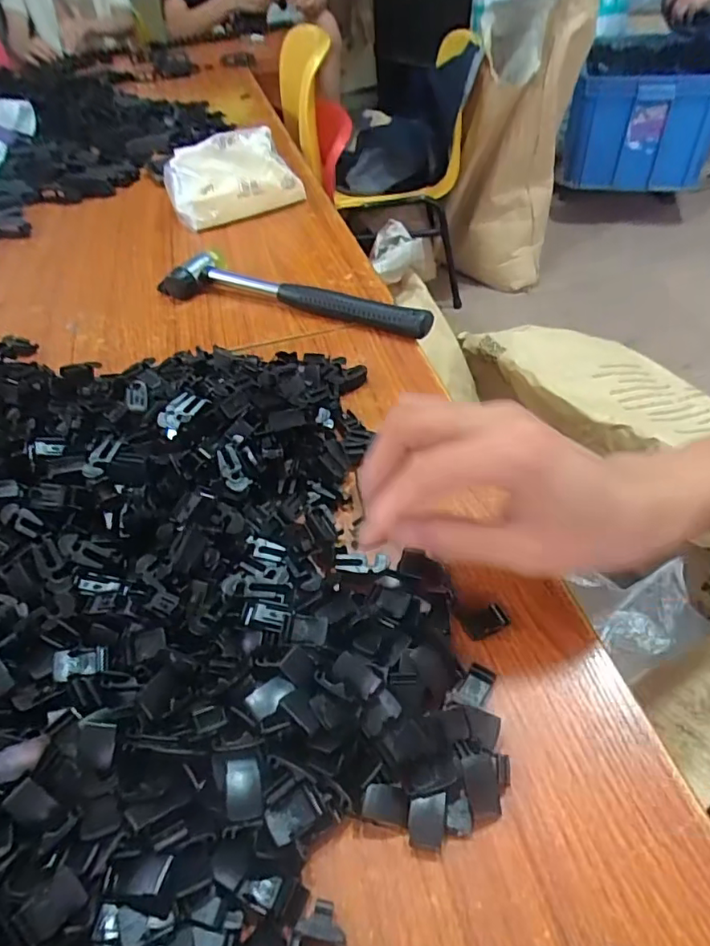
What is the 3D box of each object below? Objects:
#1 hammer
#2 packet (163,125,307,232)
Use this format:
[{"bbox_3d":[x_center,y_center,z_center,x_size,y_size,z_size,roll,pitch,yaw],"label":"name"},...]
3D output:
[{"bbox_3d":[-0.049,-0.154,0.472,0.251,0.023,0.051,16,50,21],"label":"hammer"},{"bbox_3d":[-0.132,-0.324,0.611,0.142,0.074,0.062,-16,46,-8],"label":"packet"}]

